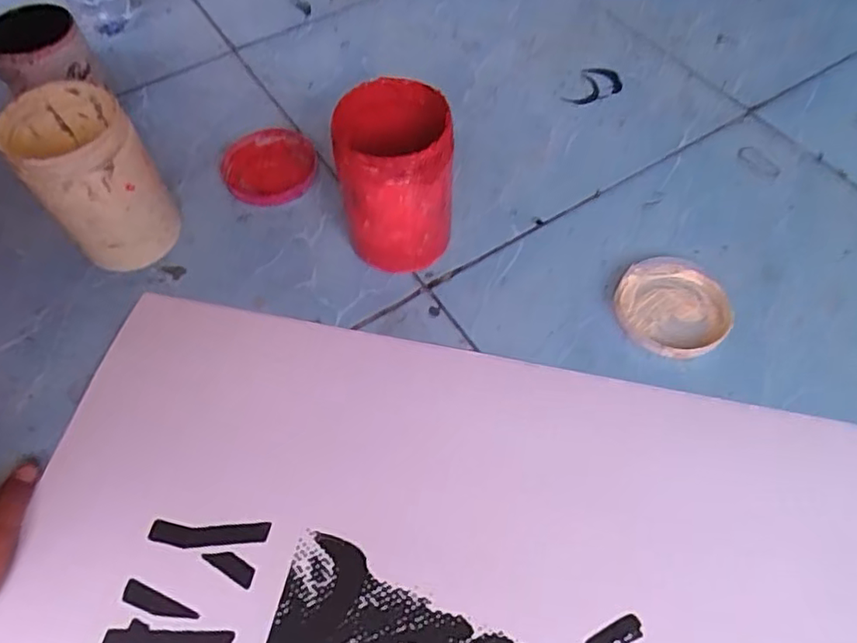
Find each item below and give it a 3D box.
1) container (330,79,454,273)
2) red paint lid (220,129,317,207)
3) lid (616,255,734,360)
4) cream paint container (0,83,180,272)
[{"bbox_3d":[-0.026,-0.117,0.493,0.083,0.135,0.097,-4,58,0],"label":"container"},{"bbox_3d":[-0.157,-0.154,0.595,0.090,0.015,0.090,-1,58,1],"label":"red paint lid"},{"bbox_3d":[0.200,-0.013,0.494,0.087,0.010,0.095,-1,58,1],"label":"lid"},{"bbox_3d":[-0.272,-0.114,0.499,0.082,0.136,0.099,-34,63,-18],"label":"cream paint container"}]

